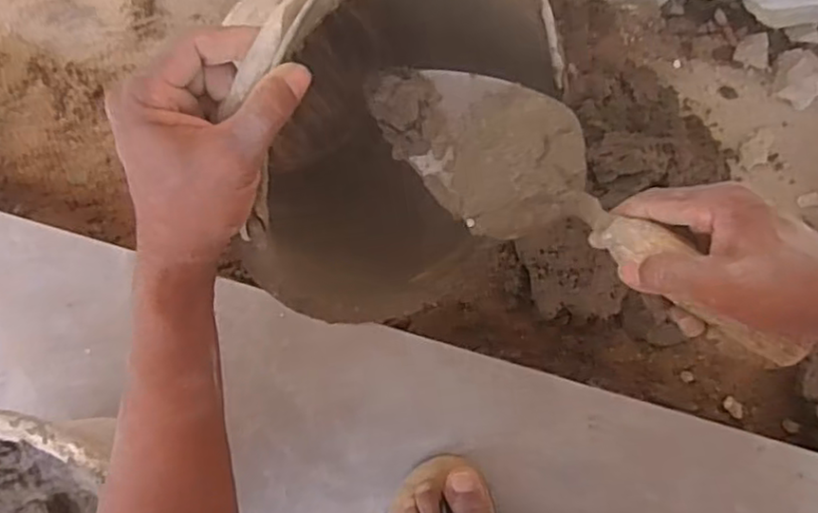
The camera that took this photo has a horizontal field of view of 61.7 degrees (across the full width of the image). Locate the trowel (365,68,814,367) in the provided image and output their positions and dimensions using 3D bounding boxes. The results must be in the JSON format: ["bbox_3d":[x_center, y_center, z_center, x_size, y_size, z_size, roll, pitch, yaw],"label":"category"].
[{"bbox_3d":[0.103,-0.031,0.417,0.280,0.052,0.087,35,91,10],"label":"trowel"}]

